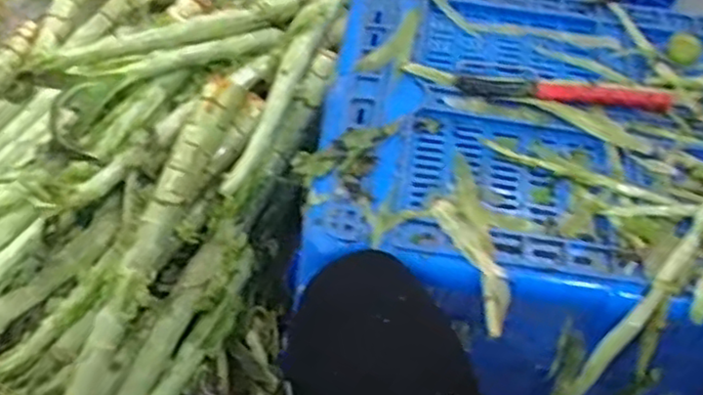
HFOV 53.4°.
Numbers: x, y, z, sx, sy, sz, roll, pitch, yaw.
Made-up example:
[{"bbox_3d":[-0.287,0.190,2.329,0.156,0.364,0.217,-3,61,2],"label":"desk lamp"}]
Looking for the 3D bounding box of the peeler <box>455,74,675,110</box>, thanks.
[{"bbox_3d":[0.224,-0.112,0.731,0.223,0.011,0.030,5,58,0],"label":"peeler"}]

